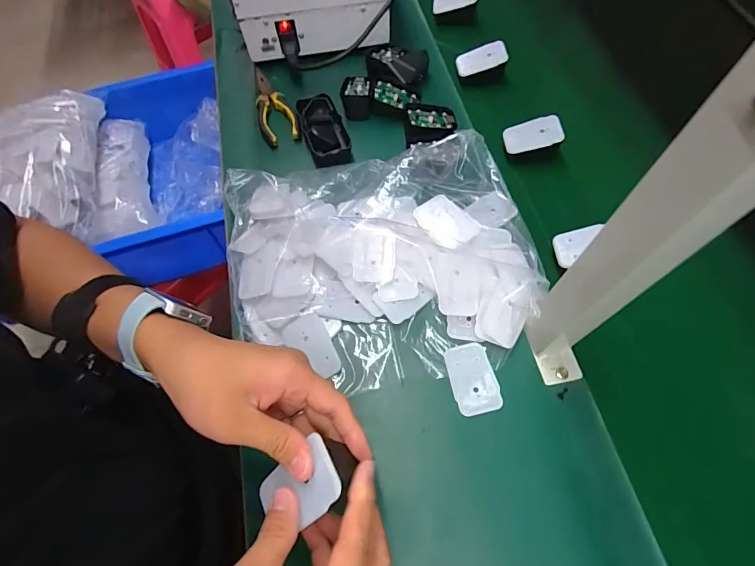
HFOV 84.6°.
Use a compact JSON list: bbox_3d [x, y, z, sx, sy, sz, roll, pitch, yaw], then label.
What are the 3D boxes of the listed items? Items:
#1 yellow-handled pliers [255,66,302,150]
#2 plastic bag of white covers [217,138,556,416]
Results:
[{"bbox_3d":[-0.150,-0.255,0.592,0.053,0.021,0.149,-19,66,-7],"label":"yellow-handled pliers"},{"bbox_3d":[0.004,-0.016,0.447,0.331,0.062,0.306,-9,65,-2],"label":"plastic bag of white covers"}]

